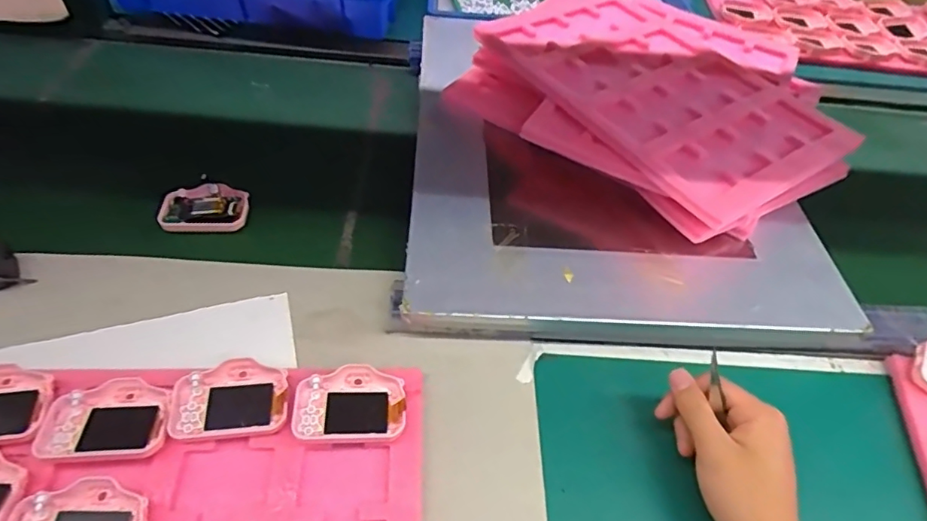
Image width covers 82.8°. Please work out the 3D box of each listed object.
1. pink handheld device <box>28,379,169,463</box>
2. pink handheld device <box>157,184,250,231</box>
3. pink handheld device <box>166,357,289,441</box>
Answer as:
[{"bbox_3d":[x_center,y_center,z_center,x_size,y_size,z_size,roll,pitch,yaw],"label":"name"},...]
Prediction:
[{"bbox_3d":[-0.265,0.119,0.392,0.088,0.012,0.058,-2,51,-6],"label":"pink handheld device"},{"bbox_3d":[-0.270,-0.056,0.552,0.086,0.013,0.050,-1,51,-5],"label":"pink handheld device"},{"bbox_3d":[-0.183,0.110,0.413,0.087,0.020,0.059,-4,52,-8],"label":"pink handheld device"}]

